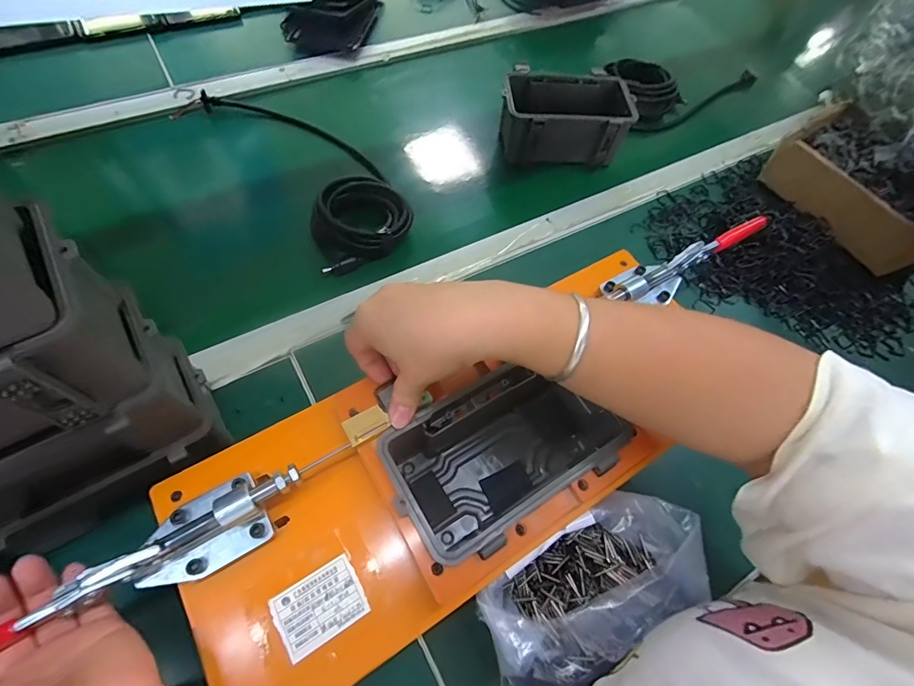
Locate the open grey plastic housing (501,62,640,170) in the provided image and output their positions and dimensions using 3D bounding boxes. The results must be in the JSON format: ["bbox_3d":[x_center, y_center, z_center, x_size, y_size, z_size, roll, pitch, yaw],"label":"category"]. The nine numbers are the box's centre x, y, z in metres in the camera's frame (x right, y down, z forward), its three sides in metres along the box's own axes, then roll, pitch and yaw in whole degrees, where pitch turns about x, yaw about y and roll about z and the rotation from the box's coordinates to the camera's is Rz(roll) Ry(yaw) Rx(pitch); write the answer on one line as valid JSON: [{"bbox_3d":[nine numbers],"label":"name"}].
[{"bbox_3d":[0.149,-0.319,0.612,0.165,0.079,0.115,1,62,-5],"label":"open grey plastic housing"}]

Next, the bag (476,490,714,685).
[{"bbox_3d":[0.104,0.190,0.335,0.193,0.064,0.091,-26,67,-18],"label":"bag"}]

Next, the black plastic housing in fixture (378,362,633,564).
[{"bbox_3d":[0.033,0.088,0.349,0.173,0.089,0.110,-27,68,-18],"label":"black plastic housing in fixture"}]

